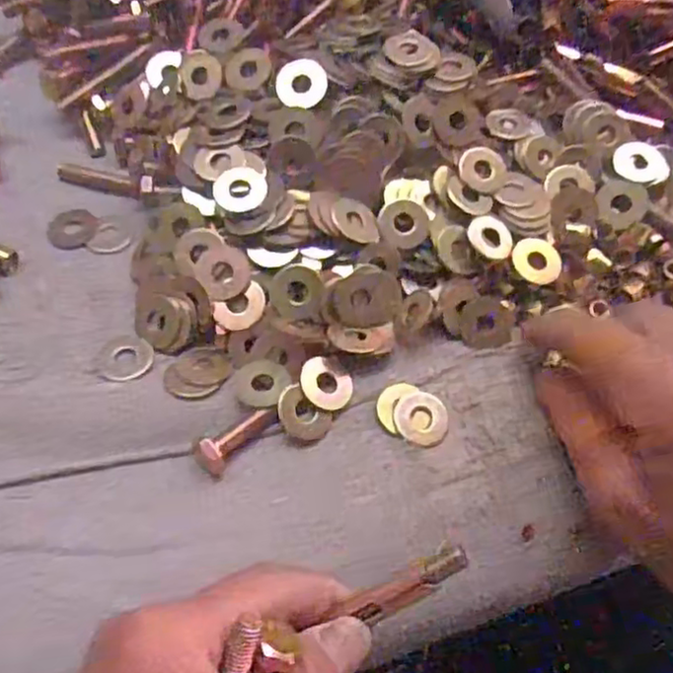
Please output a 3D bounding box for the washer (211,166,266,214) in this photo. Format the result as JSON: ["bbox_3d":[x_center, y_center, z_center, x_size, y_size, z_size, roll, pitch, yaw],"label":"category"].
[{"bbox_3d":[-0.038,-0.058,0.268,0.020,0.004,0.019,0,76,-2],"label":"washer"}]

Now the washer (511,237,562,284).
[{"bbox_3d":[0.082,-0.031,0.280,0.020,0.004,0.020,-17,77,-14],"label":"washer"}]

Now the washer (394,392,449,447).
[{"bbox_3d":[0.032,0.030,0.256,0.020,0.004,0.022,0,57,-1],"label":"washer"}]

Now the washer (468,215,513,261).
[{"bbox_3d":[0.063,-0.041,0.280,0.019,0.005,0.018,0,57,-1],"label":"washer"}]

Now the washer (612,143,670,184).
[{"bbox_3d":[0.131,-0.074,0.295,0.021,0.004,0.022,-1,75,3],"label":"washer"}]

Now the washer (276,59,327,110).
[{"bbox_3d":[-0.014,-0.103,0.280,0.020,0.004,0.026,-5,68,-1],"label":"washer"}]

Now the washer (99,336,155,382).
[{"bbox_3d":[-0.081,0.008,0.263,0.020,0.004,0.020,0,57,-1],"label":"washer"}]

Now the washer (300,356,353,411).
[{"bbox_3d":[-0.004,0.017,0.256,0.020,0.005,0.018,26,61,15],"label":"washer"}]

